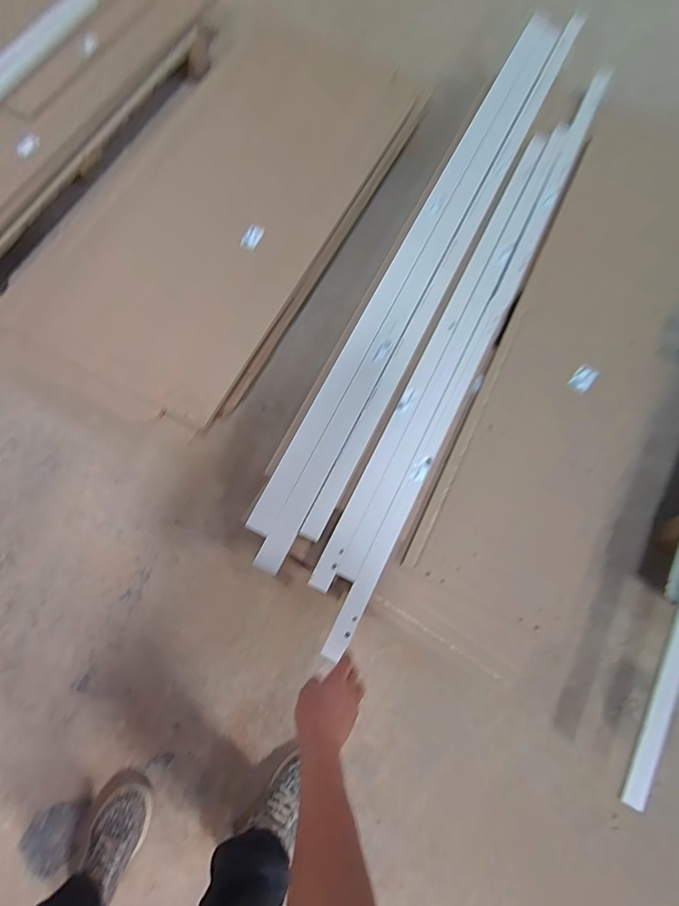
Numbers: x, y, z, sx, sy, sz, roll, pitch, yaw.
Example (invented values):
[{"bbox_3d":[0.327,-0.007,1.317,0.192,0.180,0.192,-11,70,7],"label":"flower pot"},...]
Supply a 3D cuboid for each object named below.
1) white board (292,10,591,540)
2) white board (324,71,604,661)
[{"bbox_3d":[0.329,-0.573,1.146,0.041,0.012,1.742,26,75,8],"label":"white board"},{"bbox_3d":[0.359,-0.320,1.070,0.047,0.033,1.648,26,74,8],"label":"white board"}]

